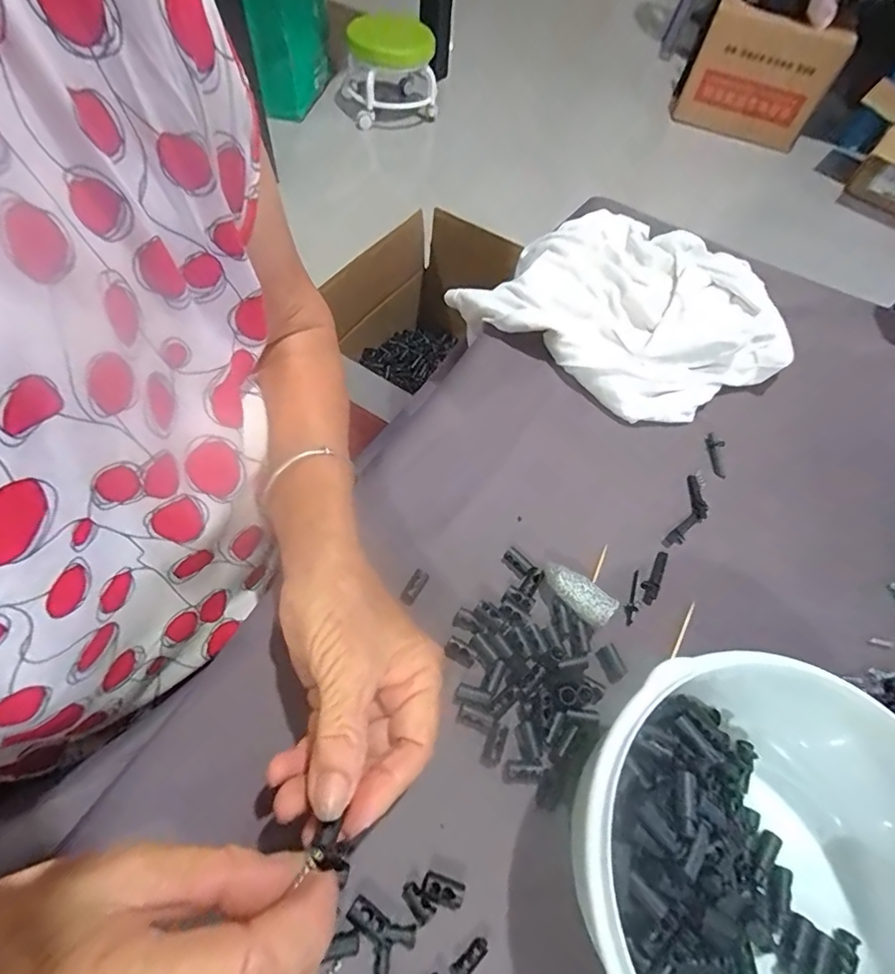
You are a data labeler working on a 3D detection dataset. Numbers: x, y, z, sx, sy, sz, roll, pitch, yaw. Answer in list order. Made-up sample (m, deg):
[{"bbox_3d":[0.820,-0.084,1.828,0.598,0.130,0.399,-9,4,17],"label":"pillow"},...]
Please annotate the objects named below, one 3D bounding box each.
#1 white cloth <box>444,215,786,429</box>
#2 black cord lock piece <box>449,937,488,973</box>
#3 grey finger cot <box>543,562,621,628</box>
[{"bbox_3d":[0.152,-0.160,0.428,0.253,0.054,0.190,37,63,18],"label":"white cloth"},{"bbox_3d":[0.010,0.209,0.225,0.019,0.005,0.008,-35,66,-22],"label":"black cord lock piece"},{"bbox_3d":[0.077,0.064,0.305,0.046,0.019,0.019,41,65,20],"label":"grey finger cot"}]

